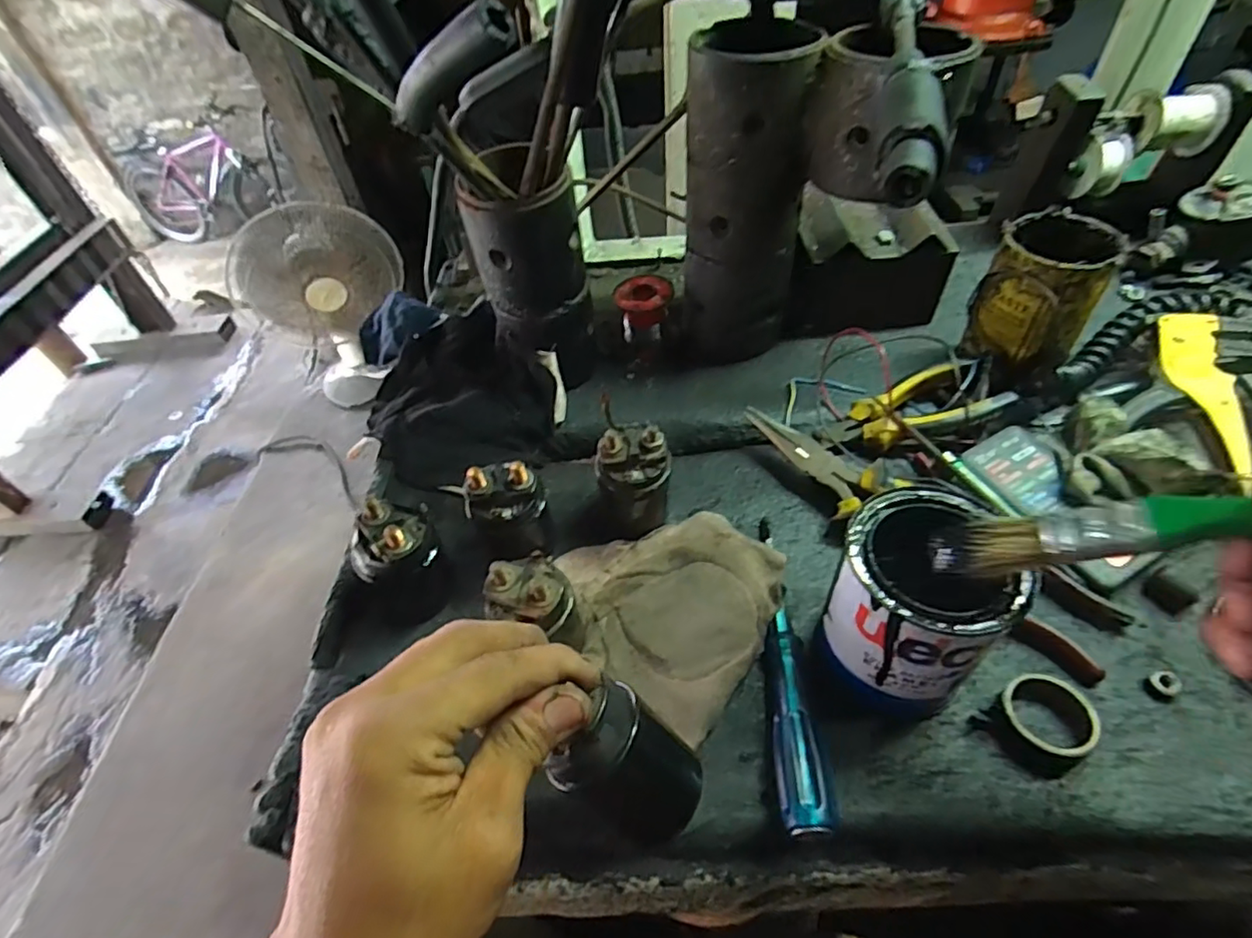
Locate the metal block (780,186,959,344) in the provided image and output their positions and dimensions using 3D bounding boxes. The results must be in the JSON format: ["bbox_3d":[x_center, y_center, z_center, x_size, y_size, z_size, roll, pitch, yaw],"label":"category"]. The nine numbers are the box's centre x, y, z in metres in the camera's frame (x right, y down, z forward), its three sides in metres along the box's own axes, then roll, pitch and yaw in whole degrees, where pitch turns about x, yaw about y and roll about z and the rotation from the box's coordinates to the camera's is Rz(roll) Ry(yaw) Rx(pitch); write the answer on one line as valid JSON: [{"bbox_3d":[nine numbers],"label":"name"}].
[{"bbox_3d":[0.198,-0.181,0.522,0.134,0.089,0.088,-8,49,-1],"label":"metal block"}]

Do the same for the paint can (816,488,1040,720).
[{"bbox_3d":[0.152,0.076,0.321,0.091,0.108,0.085,-33,54,-22],"label":"paint can"}]

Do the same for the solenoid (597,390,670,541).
[{"bbox_3d":[0.005,0.004,0.400,0.050,0.089,0.044,-1,49,4],"label":"solenoid"}]

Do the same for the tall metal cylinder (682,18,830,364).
[{"bbox_3d":[0.089,-0.204,0.464,0.089,0.221,0.092,3,49,8],"label":"tall metal cylinder"}]

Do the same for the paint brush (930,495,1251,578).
[{"bbox_3d":[0.210,0.021,0.222,0.180,0.012,0.023,-17,35,43],"label":"paint brush"}]

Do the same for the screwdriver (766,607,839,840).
[{"bbox_3d":[0.090,0.132,0.325,0.026,0.020,0.138,-3,49,3],"label":"screwdriver"}]

